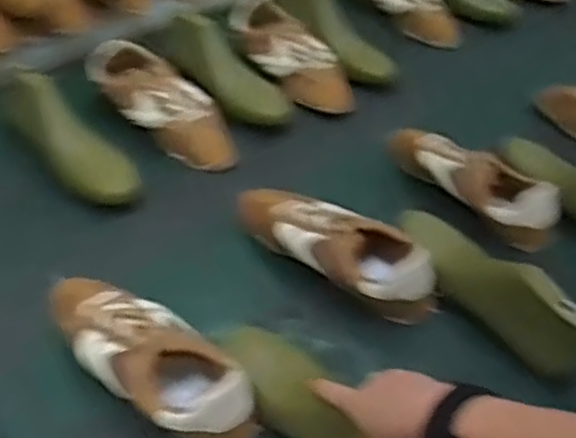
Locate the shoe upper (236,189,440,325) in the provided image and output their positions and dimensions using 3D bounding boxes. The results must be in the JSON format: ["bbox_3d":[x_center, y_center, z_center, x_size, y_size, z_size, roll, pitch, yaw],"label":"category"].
[{"bbox_3d":[0.053,0.023,0.855,0.253,0.078,0.087,30,48,22],"label":"shoe upper"}]

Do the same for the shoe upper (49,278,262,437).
[{"bbox_3d":[-0.133,0.122,0.712,0.237,0.057,0.091,35,50,26],"label":"shoe upper"}]

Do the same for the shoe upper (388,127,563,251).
[{"bbox_3d":[0.231,-0.056,0.976,0.088,0.072,0.241,-27,53,-30],"label":"shoe upper"}]

